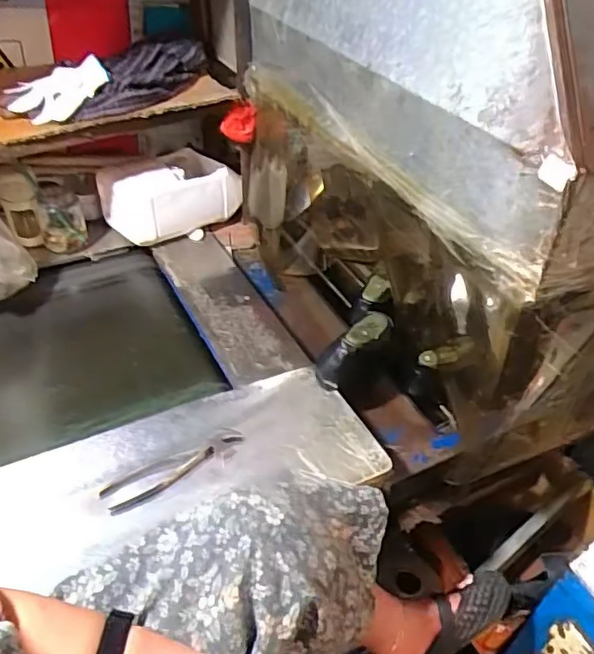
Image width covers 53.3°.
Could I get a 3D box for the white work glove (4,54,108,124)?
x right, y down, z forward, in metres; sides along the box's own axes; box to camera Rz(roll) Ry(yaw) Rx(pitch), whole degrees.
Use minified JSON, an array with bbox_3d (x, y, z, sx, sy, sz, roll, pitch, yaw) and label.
[{"bbox_3d":[-0.399,-0.390,0.987,0.166,0.082,0.022,-15,0,3],"label":"white work glove"}]

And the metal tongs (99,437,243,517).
[{"bbox_3d":[-0.161,0.189,0.784,0.190,0.017,0.048,-21,47,-24],"label":"metal tongs"}]

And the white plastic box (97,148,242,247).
[{"bbox_3d":[-0.261,-0.283,1.216,0.264,0.122,0.164,-21,47,-24],"label":"white plastic box"}]

